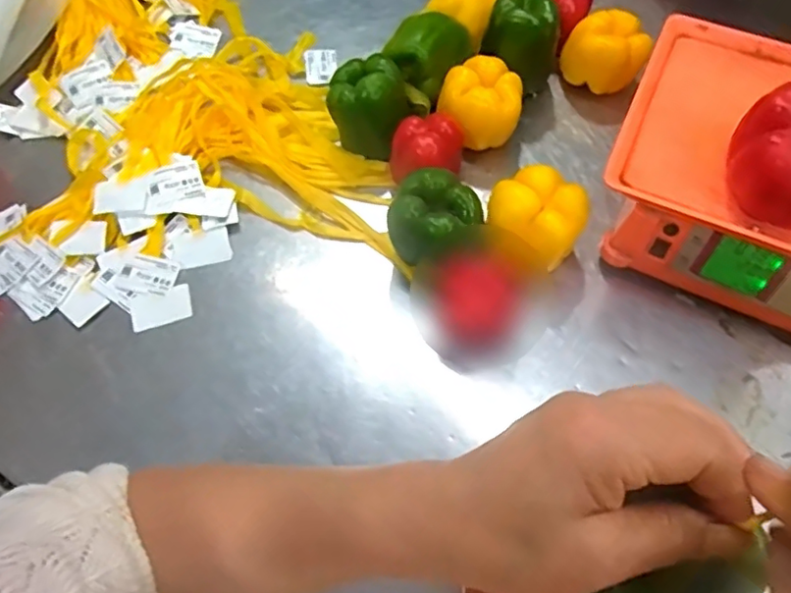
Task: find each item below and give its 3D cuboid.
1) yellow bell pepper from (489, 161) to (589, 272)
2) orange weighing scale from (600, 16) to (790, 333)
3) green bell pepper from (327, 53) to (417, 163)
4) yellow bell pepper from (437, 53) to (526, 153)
[{"bbox_3d":[0.134,-0.068,0.597,0.096,0.082,0.087,34,70,18],"label":"yellow bell pepper"},{"bbox_3d":[0.367,-0.107,0.582,0.295,0.126,0.232,22,66,14],"label":"orange weighing scale"},{"bbox_3d":[-0.030,-0.209,0.669,0.085,0.092,0.075,21,66,13],"label":"green bell pepper"},{"bbox_3d":[0.096,-0.215,0.678,0.090,0.070,0.083,-1,63,2],"label":"yellow bell pepper"}]

